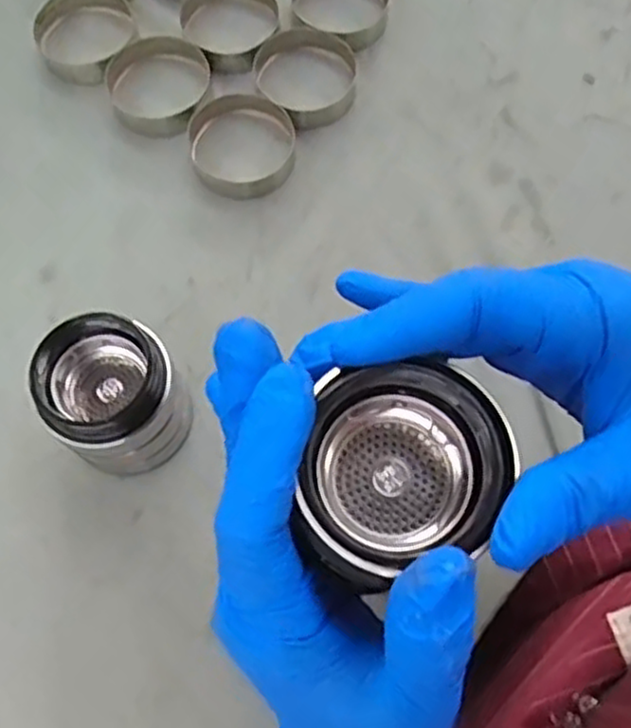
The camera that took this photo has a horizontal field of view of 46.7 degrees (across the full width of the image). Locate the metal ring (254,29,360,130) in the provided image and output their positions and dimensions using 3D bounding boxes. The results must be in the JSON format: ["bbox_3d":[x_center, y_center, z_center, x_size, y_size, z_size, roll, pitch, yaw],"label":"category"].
[{"bbox_3d":[-0.006,-0.186,0.471,0.065,0.020,0.070,0,69,1],"label":"metal ring"}]

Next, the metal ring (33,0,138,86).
[{"bbox_3d":[-0.154,-0.222,0.485,0.058,0.018,0.068,28,72,11],"label":"metal ring"}]

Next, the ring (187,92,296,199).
[{"bbox_3d":[-0.045,-0.138,0.447,0.063,0.021,0.068,0,69,1],"label":"ring"}]

